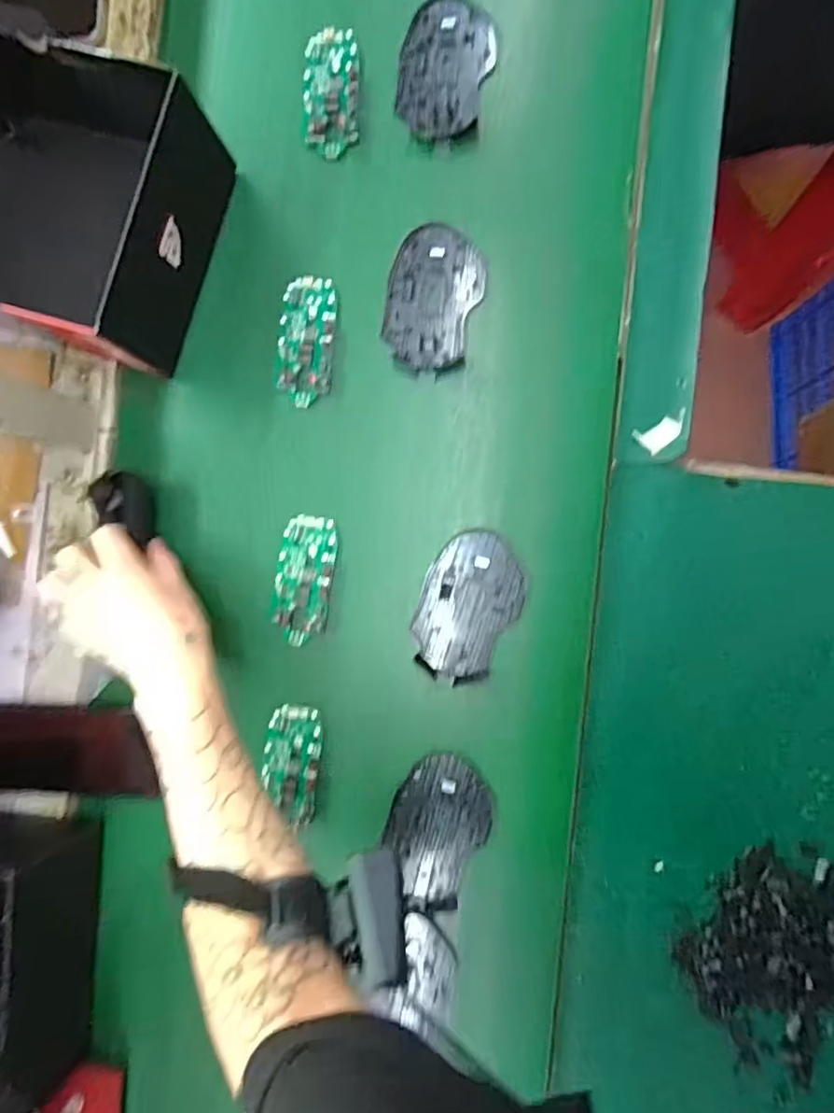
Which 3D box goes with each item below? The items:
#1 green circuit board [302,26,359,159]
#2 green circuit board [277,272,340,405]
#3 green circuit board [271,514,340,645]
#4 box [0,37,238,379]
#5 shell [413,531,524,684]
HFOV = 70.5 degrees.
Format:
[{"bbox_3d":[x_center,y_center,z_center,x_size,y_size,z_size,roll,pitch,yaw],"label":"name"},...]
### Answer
[{"bbox_3d":[-0.069,-0.374,0.479,0.044,0.010,0.099,-1,89,7],"label":"green circuit board"},{"bbox_3d":[-0.089,-0.173,0.470,0.044,0.017,0.100,4,90,8],"label":"green circuit board"},{"bbox_3d":[-0.089,0.018,0.472,0.044,0.013,0.100,7,90,8],"label":"green circuit board"},{"bbox_3d":[-0.291,-0.283,0.460,0.252,0.091,0.206,20,92,7],"label":"box"},{"bbox_3d":[0.039,0.039,0.458,0.073,0.013,0.114,22,92,7],"label":"shell"}]

